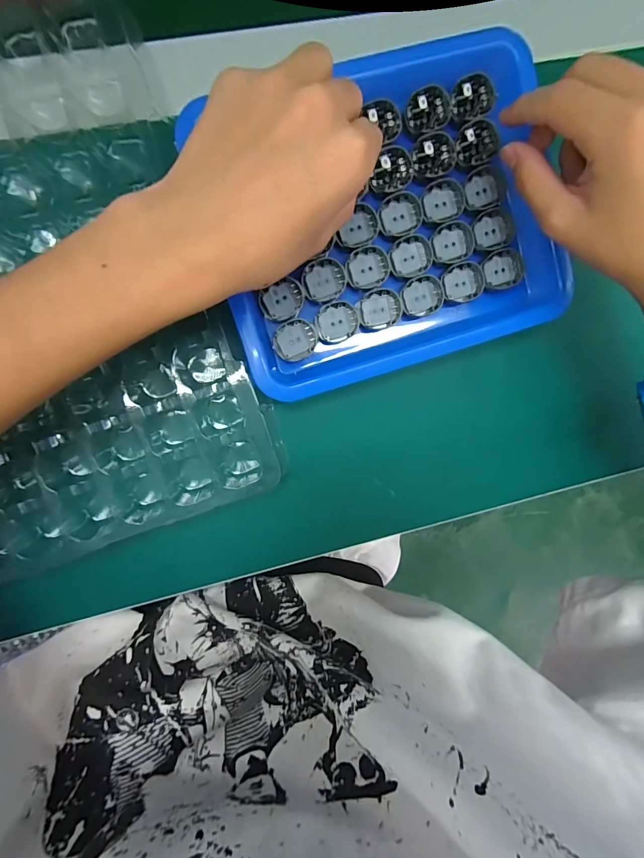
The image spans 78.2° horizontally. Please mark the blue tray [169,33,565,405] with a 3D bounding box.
[{"bbox_3d":[0.039,-0.128,0.248,0.209,0.022,0.175,-18,98,-5],"label":"blue tray"}]

